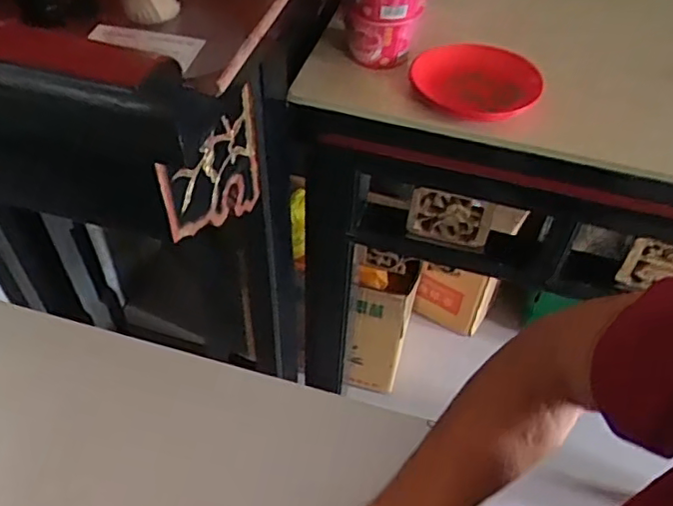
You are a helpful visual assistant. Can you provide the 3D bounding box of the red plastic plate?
[{"bbox_3d":[0.170,-0.202,0.726,0.136,0.023,0.132,2,49,-2],"label":"red plastic plate"}]

